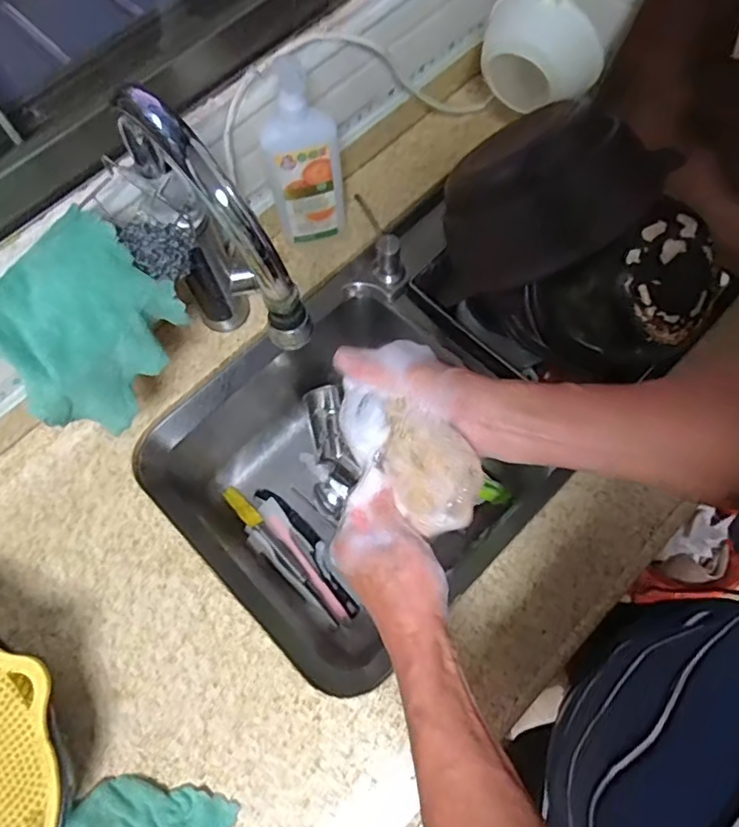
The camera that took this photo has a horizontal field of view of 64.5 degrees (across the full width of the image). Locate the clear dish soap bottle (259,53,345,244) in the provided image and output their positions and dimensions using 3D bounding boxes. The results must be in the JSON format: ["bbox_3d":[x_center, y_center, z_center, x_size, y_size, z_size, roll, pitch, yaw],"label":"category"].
[{"bbox_3d":[-0.069,-0.268,0.644,0.074,0.232,0.040,-16,70,-4],"label":"clear dish soap bottle"}]

